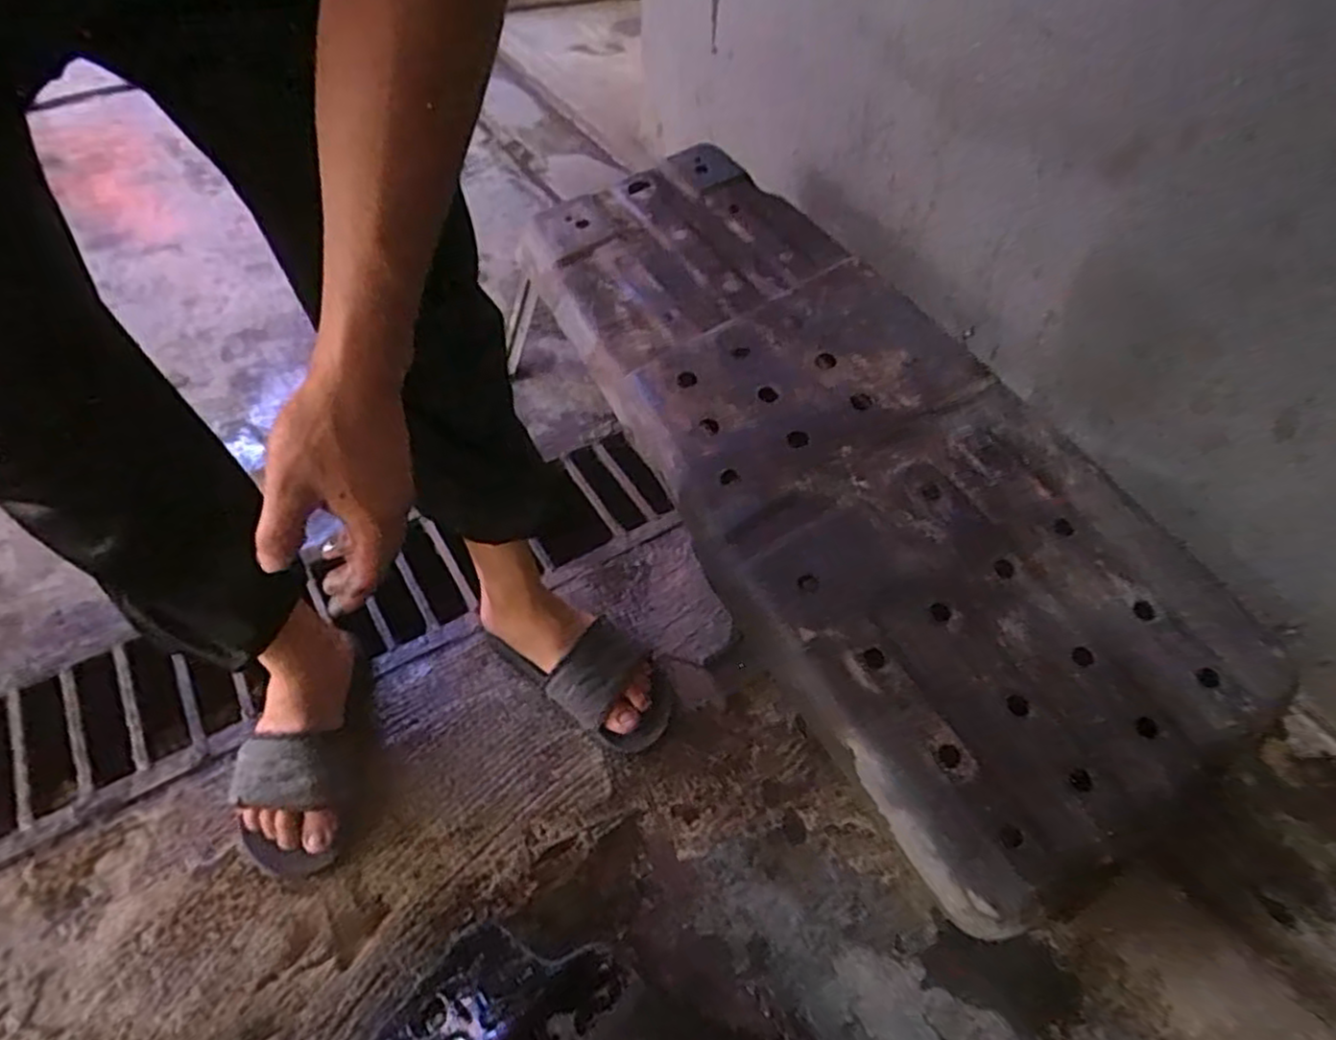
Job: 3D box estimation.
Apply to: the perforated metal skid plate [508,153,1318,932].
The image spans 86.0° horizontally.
[{"bbox_3d":[0.166,-0.106,0.812,0.414,0.055,0.964,-33,66,-11],"label":"perforated metal skid plate"}]

